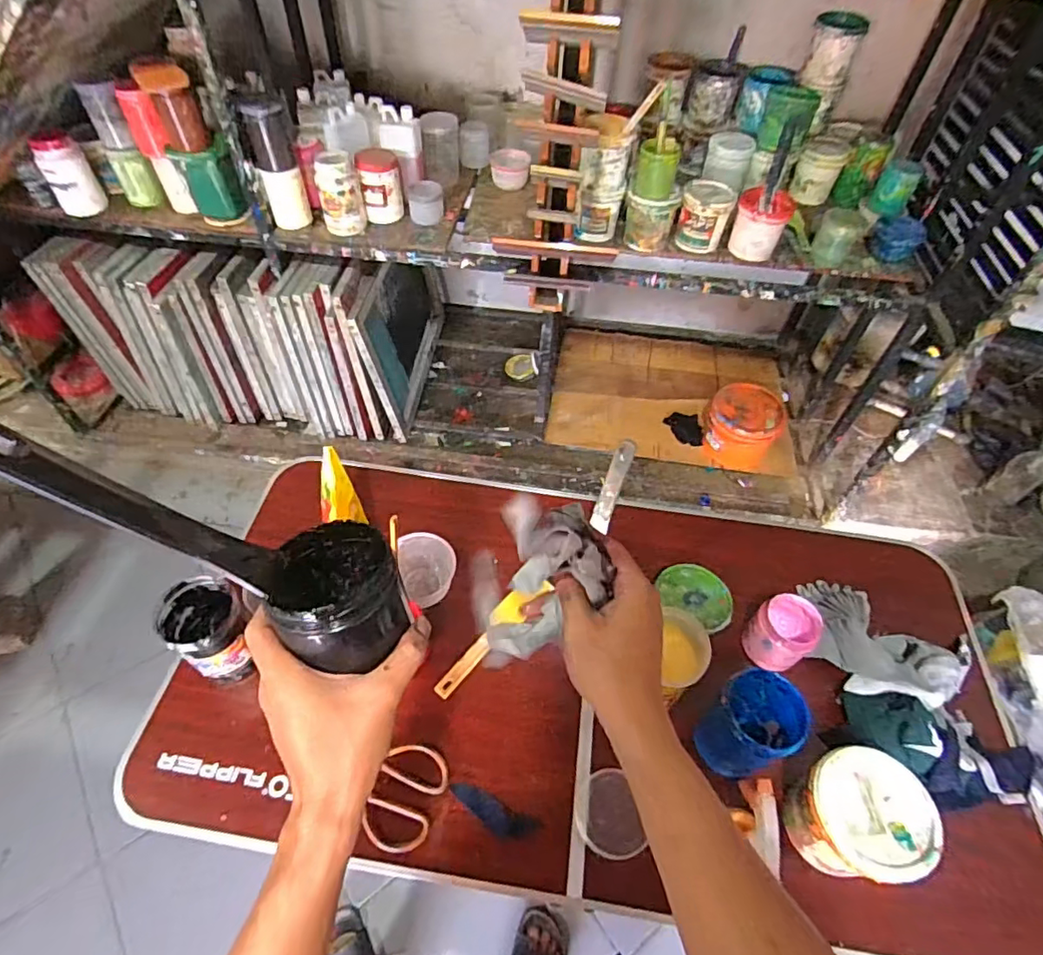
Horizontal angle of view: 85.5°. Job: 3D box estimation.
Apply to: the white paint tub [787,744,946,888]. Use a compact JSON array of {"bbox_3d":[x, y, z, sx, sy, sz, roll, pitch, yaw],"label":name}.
[{"bbox_3d":[0.391,0.401,0.668,0.121,0.121,0.124,1,52,-2],"label":"white paint tub"}]

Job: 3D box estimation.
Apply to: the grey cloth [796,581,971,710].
[{"bbox_3d":[0.536,0.237,0.842,0.234,0.067,0.187,37,59,23],"label":"grey cloth"}]

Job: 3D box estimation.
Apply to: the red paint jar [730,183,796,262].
[{"bbox_3d":[0.582,-0.612,1.382,0.121,0.121,0.116,21,54,13],"label":"red paint jar"}]

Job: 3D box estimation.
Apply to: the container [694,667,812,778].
[{"bbox_3d":[0.293,0.328,0.742,0.087,0.180,0.098,-29,59,-23],"label":"container"}]

